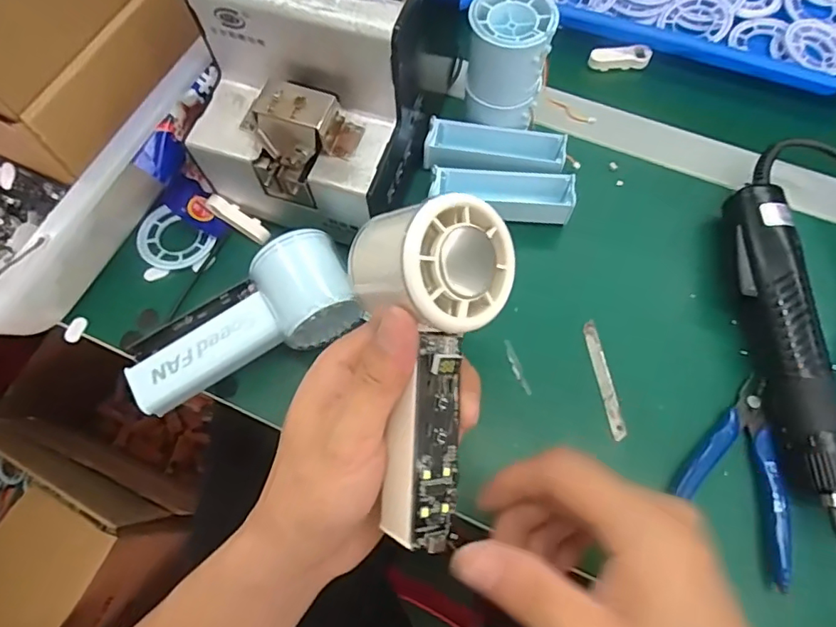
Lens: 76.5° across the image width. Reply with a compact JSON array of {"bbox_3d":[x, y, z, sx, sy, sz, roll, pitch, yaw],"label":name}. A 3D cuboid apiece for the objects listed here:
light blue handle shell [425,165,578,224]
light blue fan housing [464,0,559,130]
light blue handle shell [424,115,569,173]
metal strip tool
[{"bbox_3d":[0.061,-0.087,0.385,0.101,0.027,0.026,5,67,3],"label":"light blue handle shell"},{"bbox_3d":[0.061,-0.176,0.375,0.051,0.084,0.049,2,67,2],"label":"light blue fan housing"},{"bbox_3d":[0.057,-0.123,0.393,0.101,0.020,0.036,7,67,4],"label":"light blue handle shell"},{"bbox_3d":[0.123,0.043,0.351,0.009,0.004,0.079,-7,67,-2],"label":"metal strip tool"}]

